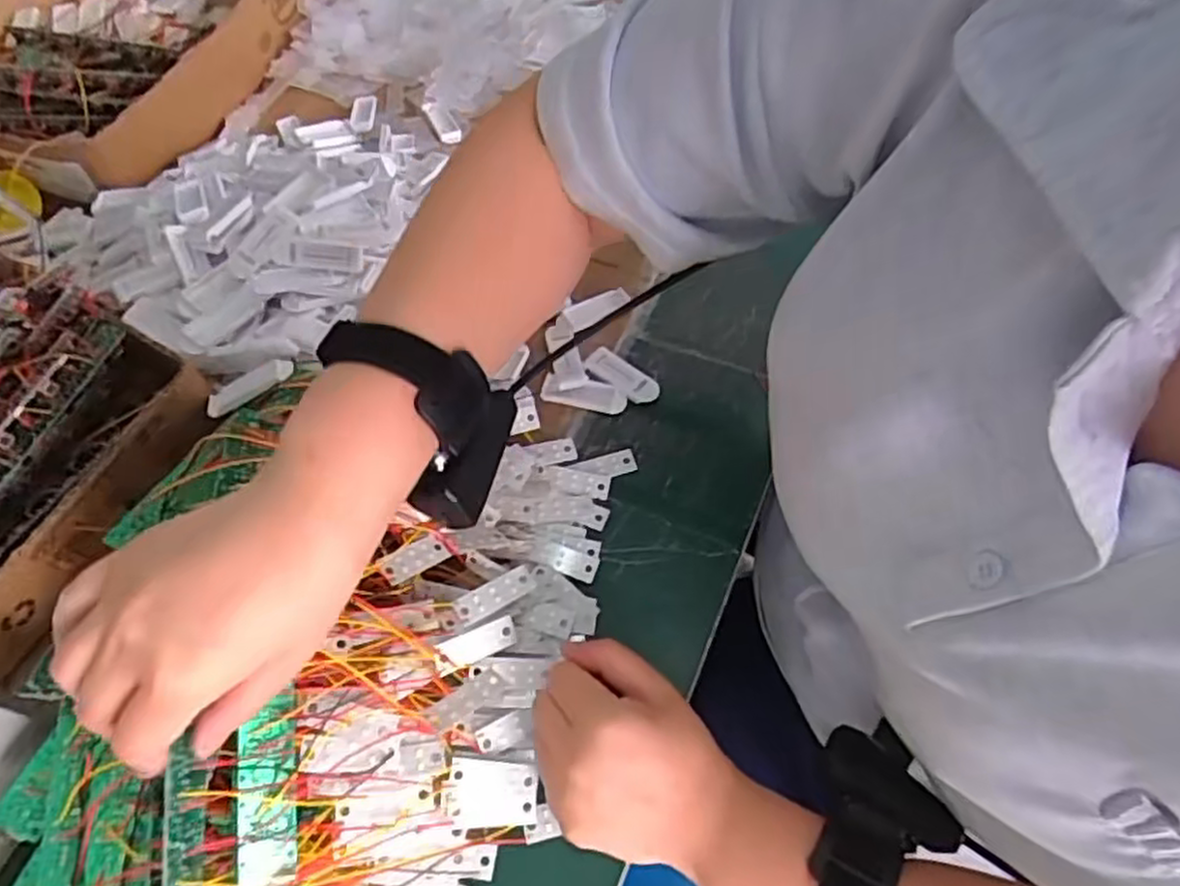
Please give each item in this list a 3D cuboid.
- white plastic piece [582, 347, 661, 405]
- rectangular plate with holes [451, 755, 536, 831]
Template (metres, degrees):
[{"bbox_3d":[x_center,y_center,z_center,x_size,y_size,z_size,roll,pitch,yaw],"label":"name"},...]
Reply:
[{"bbox_3d":[0.024,-0.047,0.524,0.053,0.012,0.021,32,66,21],"label":"white plastic piece"},{"bbox_3d":[-0.050,0.180,0.386,0.045,0.004,0.032,7,77,-18],"label":"rectangular plate with holes"}]

